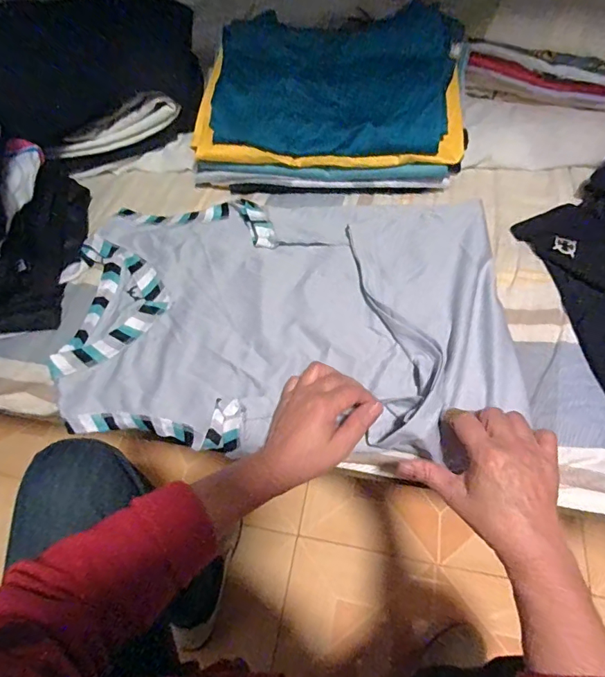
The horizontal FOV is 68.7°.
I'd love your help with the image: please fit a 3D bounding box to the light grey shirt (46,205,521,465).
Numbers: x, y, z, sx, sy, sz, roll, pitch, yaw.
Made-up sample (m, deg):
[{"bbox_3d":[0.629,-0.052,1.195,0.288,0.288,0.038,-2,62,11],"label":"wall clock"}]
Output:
[{"bbox_3d":[-0.024,-0.034,0.534,0.486,0.066,0.320,4,58,7],"label":"light grey shirt"}]

